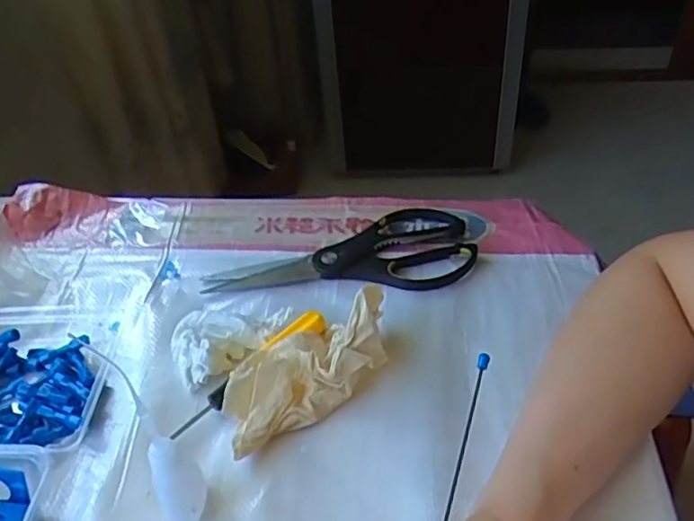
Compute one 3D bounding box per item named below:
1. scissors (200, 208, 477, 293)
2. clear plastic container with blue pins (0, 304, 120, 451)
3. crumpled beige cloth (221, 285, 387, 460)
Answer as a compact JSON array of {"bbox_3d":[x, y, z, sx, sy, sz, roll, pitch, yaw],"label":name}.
[{"bbox_3d":[-0.004,-0.011,0.522,0.214,0.011,0.097,-1,41,5],"label":"scissors"},{"bbox_3d":[-0.260,0.074,0.440,0.179,0.034,0.124,0,41,5],"label":"clear plastic container with blue pins"},{"bbox_3d":[-0.028,0.066,0.408,0.129,0.049,0.063,-26,45,-22],"label":"crumpled beige cloth"}]

